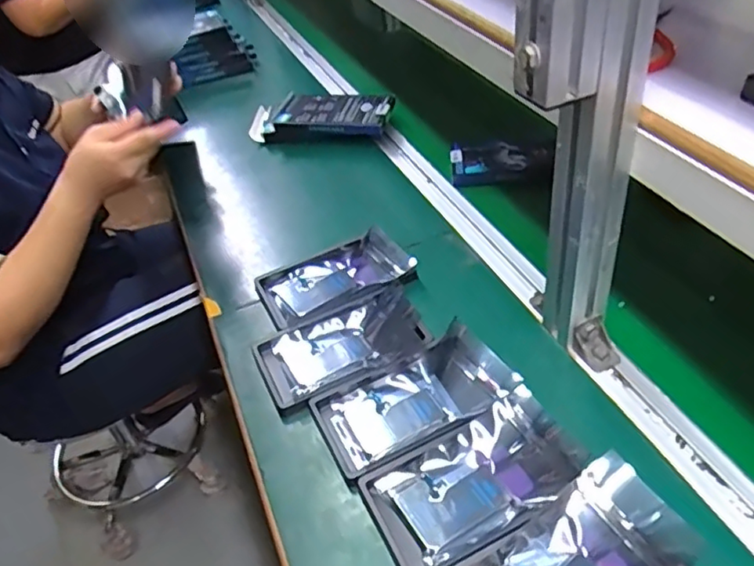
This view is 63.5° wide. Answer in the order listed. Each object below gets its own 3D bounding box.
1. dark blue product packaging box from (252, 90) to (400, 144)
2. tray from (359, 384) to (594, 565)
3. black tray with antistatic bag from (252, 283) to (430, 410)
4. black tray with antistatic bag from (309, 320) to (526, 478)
[{"bbox_3d":[-0.085,-0.252,0.936,0.218,0.045,0.090,2,42,11],"label":"dark blue product packaging box"},{"bbox_3d":[0.074,0.149,0.470,0.155,0.029,0.092,-22,43,-15],"label":"tray"},{"bbox_3d":[-0.036,0.054,0.591,0.161,0.027,0.099,-18,42,-12],"label":"black tray with antistatic bag"},{"bbox_3d":[0.029,0.096,0.533,0.158,0.032,0.093,-21,42,-15],"label":"black tray with antistatic bag"}]

